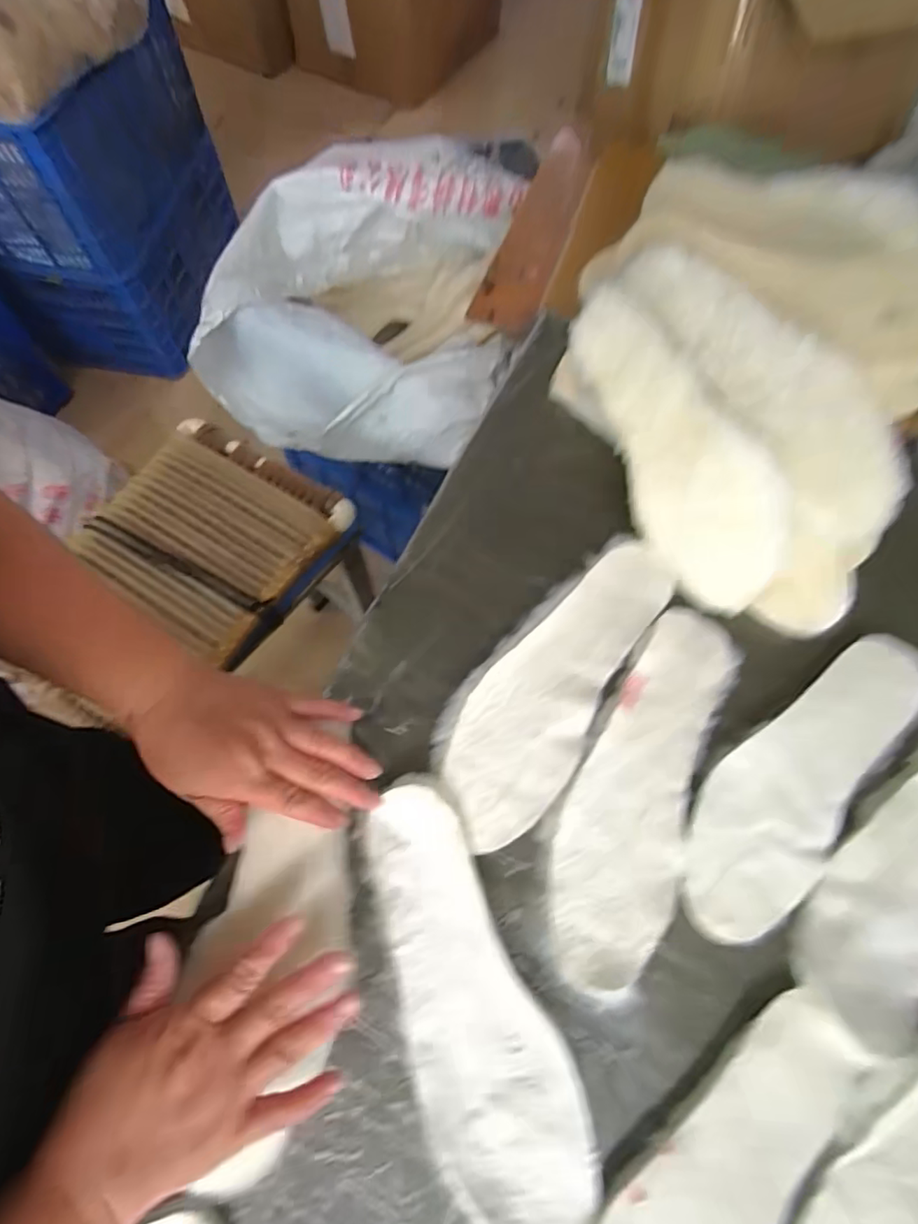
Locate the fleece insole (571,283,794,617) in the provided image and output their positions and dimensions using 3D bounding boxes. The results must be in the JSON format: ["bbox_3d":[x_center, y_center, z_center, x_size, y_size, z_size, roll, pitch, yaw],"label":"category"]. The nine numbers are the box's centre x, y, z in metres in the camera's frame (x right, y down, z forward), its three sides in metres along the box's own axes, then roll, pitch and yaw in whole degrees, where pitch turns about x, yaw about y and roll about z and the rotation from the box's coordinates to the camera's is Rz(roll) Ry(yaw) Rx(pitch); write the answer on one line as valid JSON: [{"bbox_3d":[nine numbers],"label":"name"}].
[{"bbox_3d":[0.171,-0.127,0.437,0.034,0.100,0.263,-28,90,-45],"label":"fleece insole"}]

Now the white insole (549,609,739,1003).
[{"bbox_3d":[0.137,0.124,0.413,0.083,0.006,0.279,26,71,8],"label":"white insole"}]

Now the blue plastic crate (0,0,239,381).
[{"bbox_3d":[-0.866,-1.048,1.379,0.405,0.566,0.650,12,70,3],"label":"blue plastic crate"}]

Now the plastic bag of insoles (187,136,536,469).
[{"bbox_3d":[-0.160,-0.455,0.859,0.456,0.262,0.404,14,70,3],"label":"plastic bag of insoles"}]

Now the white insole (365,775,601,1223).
[{"bbox_3d":[0.004,0.252,0.359,0.089,0.025,0.274,-23,72,-10],"label":"white insole"}]

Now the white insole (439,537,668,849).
[{"bbox_3d":[0.074,0.047,0.435,0.094,0.010,0.262,36,73,11],"label":"white insole"}]

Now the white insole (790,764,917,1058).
[{"bbox_3d":[0.336,0.175,0.399,0.090,0.012,0.262,43,74,13],"label":"white insole"}]

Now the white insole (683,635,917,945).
[{"bbox_3d":[0.256,0.118,0.414,0.089,0.010,0.267,40,73,12],"label":"white insole"}]

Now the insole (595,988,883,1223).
[{"bbox_3d":[0.150,0.357,0.327,0.089,0.011,0.269,42,74,13],"label":"insole"}]

